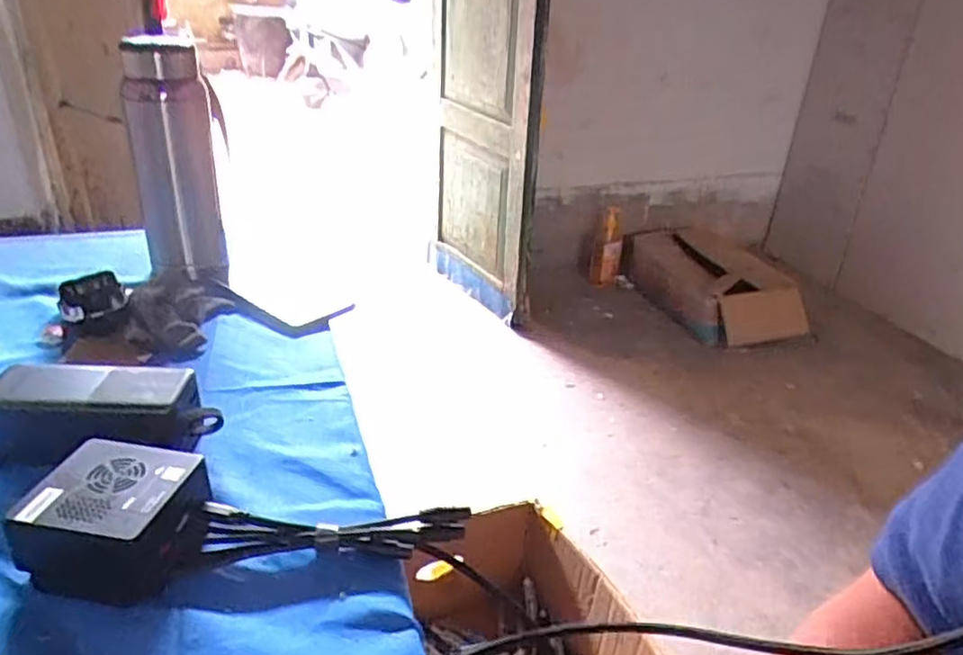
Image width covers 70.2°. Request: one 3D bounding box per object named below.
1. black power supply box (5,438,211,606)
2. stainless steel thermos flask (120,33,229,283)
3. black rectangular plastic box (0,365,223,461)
[{"bbox_3d":[-0.202,0.107,0.385,0.086,0.047,0.075,6,28,4],"label":"black power supply box"},{"bbox_3d":[-0.311,-0.170,0.704,0.084,0.232,0.076,-5,29,-16],"label":"stainless steel thermos flask"},{"bbox_3d":[-0.256,0.059,0.468,0.152,0.049,0.057,0,28,-7],"label":"black rectangular plastic box"}]

